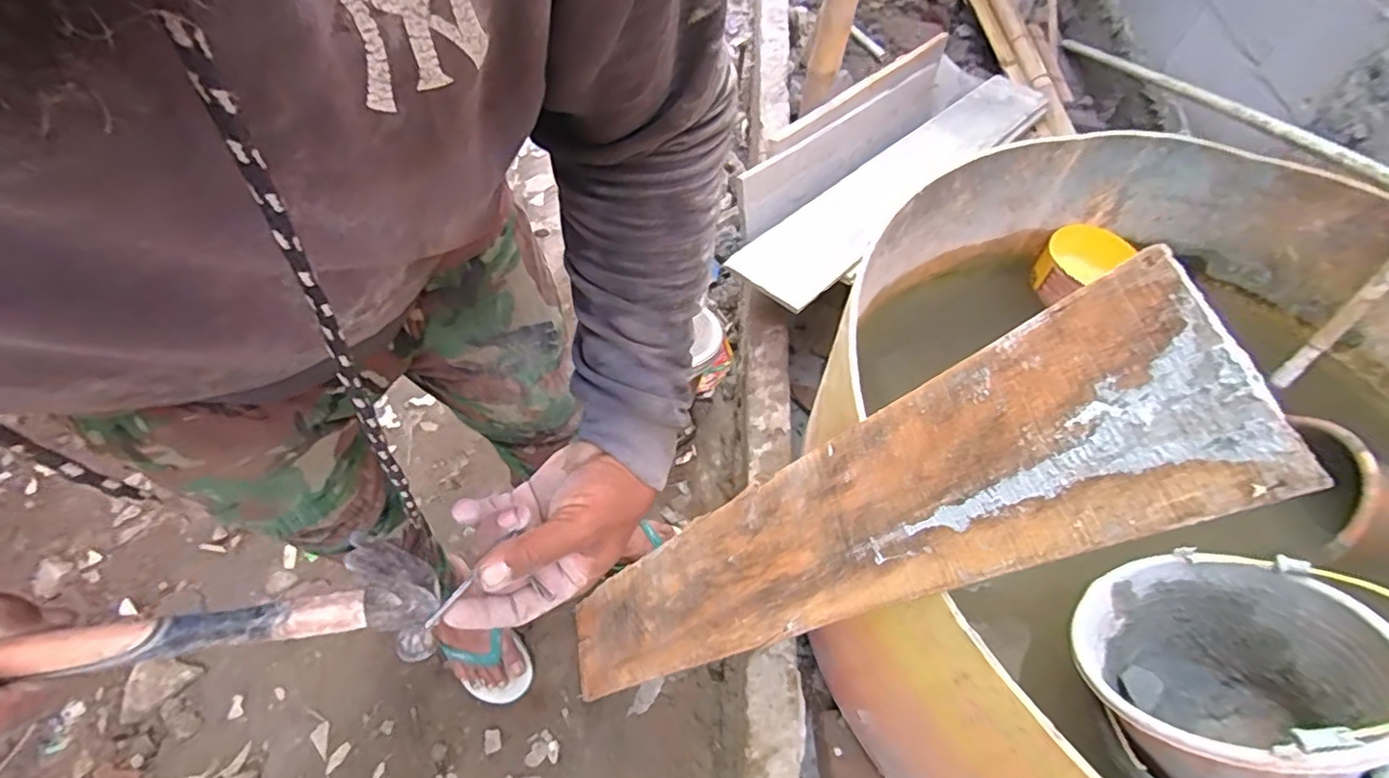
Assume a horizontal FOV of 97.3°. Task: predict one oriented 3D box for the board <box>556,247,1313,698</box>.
[{"bbox_3d":[0.069,0.209,0.714,0.016,0.975,0.165,5,58,-35],"label":"board"}]

